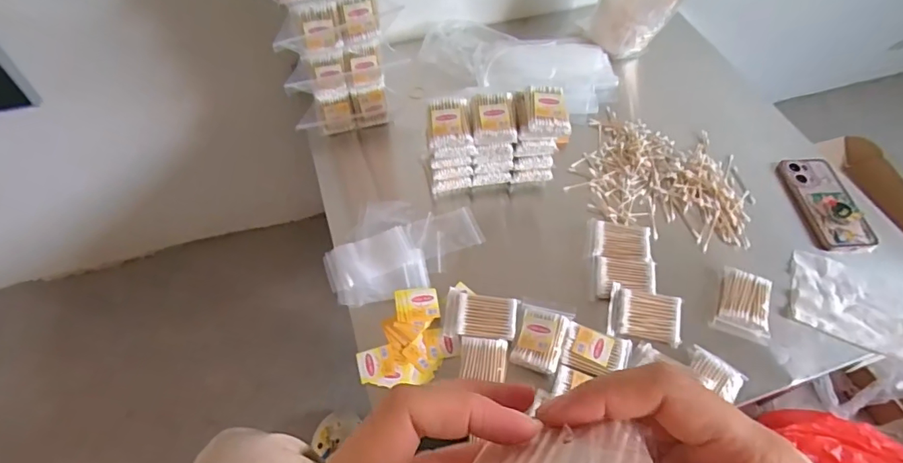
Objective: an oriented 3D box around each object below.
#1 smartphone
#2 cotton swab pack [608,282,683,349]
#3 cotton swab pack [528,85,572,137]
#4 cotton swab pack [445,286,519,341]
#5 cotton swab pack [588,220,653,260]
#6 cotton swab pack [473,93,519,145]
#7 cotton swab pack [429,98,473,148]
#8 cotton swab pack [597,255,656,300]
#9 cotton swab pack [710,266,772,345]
[{"bbox_3d":[0.558,-0.046,0.740,0.087,0.018,0.163,-3,55,0],"label":"smartphone"},{"bbox_3d":[0.244,0.105,0.624,0.088,0.018,0.061,9,73,7],"label":"cotton swab pack"},{"bbox_3d":[0.133,-0.163,0.670,0.055,0.026,0.070,3,55,4],"label":"cotton swab pack"},{"bbox_3d":[0.037,0.105,0.626,0.088,0.012,0.059,7,56,6],"label":"cotton swab pack"},{"bbox_3d":[0.235,0.013,0.689,0.079,0.014,0.066,5,56,5],"label":"cotton swab pack"},{"bbox_3d":[0.058,-0.152,0.681,0.056,0.034,0.067,-2,56,-4],"label":"cotton swab pack"},{"bbox_3d":[-0.001,-0.148,0.677,0.057,0.025,0.069,-1,55,1],"label":"cotton swab pack"},{"bbox_3d":[0.229,0.062,0.653,0.074,0.017,0.060,4,55,5],"label":"cotton swab pack"},{"bbox_3d":[0.381,0.095,0.639,0.067,0.024,0.089,23,59,16],"label":"cotton swab pack"}]

